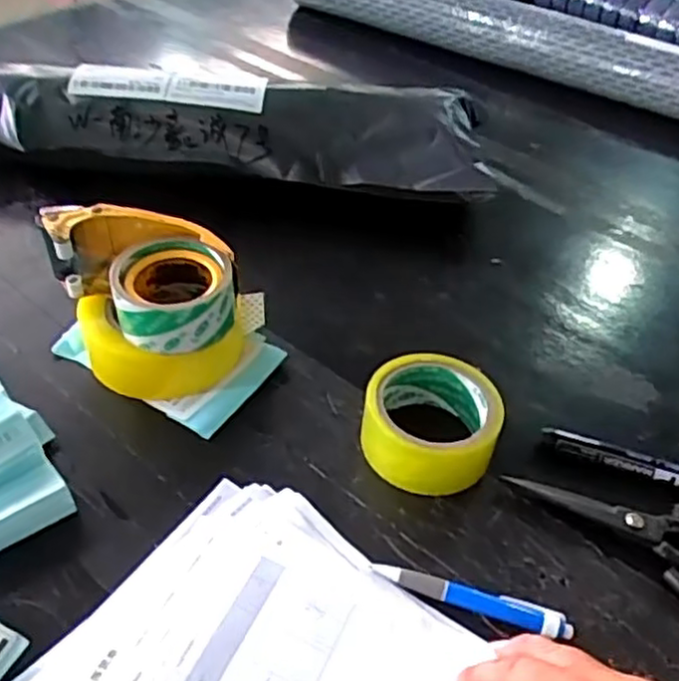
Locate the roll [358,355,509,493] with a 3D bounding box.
[{"bbox_3d":[0.066,0.060,0.532,0.093,0.046,0.095,3,43,-3],"label":"roll"}]

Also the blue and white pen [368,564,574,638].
[{"bbox_3d":[0.081,0.161,0.451,0.122,0.010,0.018,13,44,8],"label":"blue and white pen"}]

